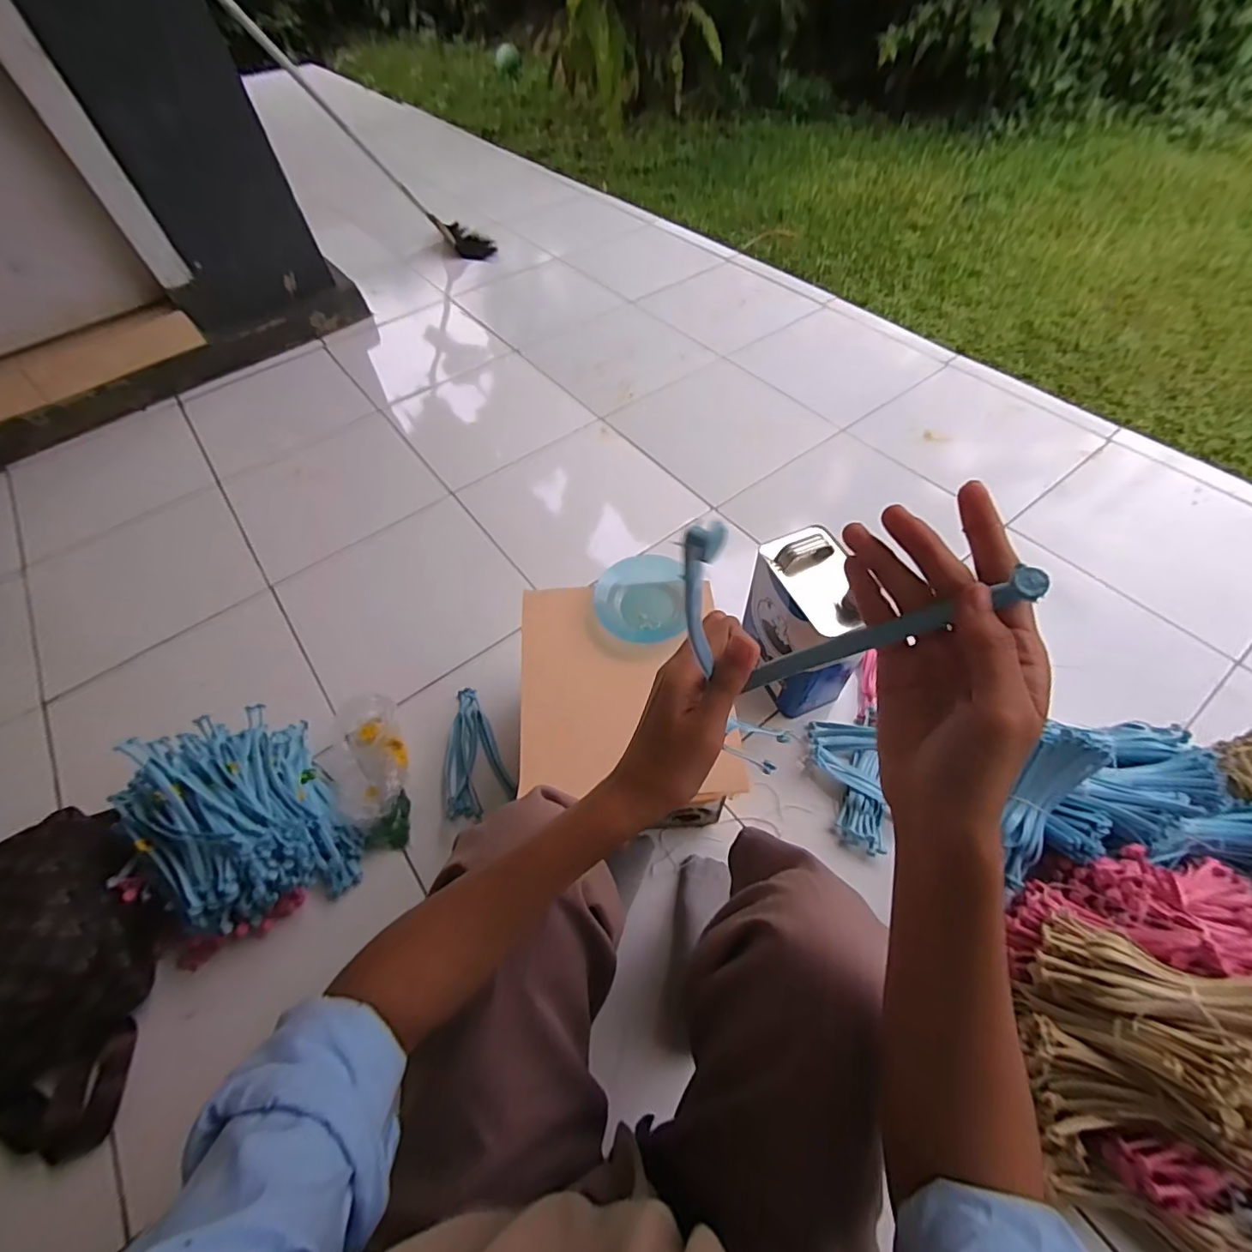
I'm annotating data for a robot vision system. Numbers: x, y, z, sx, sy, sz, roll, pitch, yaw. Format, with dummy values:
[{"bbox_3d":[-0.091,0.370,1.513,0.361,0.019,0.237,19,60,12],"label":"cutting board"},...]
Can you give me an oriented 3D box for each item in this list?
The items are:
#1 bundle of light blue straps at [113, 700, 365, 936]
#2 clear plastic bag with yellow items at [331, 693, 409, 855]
[{"bbox_3d":[-0.510,0.249,0.699,0.209,0.171,0.260,-33,61,-18],"label":"bundle of light blue straps"},{"bbox_3d":[-0.385,0.221,0.800,0.101,0.065,0.208,-15,57,-7],"label":"clear plastic bag with yellow items"}]

